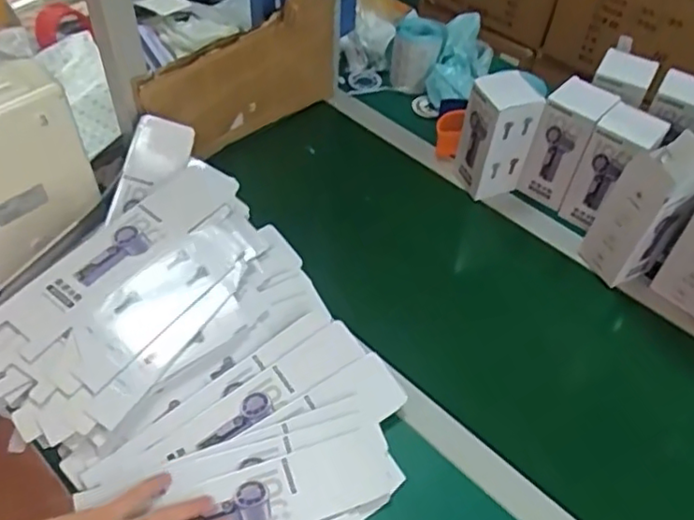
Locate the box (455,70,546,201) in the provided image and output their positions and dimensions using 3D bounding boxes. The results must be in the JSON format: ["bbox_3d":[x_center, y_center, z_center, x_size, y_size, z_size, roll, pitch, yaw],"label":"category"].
[{"bbox_3d":[0.210,-0.174,0.903,0.077,0.161,0.077,-15,52,-15],"label":"box"}]

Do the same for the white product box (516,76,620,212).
[{"bbox_3d":[0.302,-0.157,0.892,0.075,0.164,0.058,29,54,20],"label":"white product box"}]

